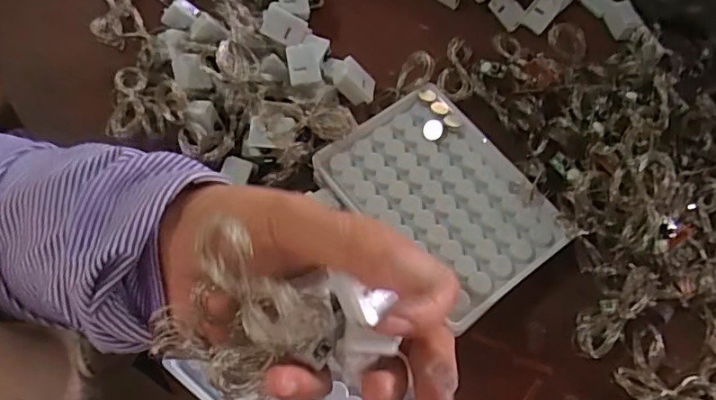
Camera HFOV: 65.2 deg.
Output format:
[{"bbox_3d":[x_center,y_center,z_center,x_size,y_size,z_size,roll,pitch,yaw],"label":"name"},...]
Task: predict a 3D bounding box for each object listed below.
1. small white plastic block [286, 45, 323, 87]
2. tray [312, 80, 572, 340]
[{"bbox_3d":[-0.033,-0.084,0.351,0.022,0.011,0.025,-8,65,-5],"label":"small white plastic block"},{"bbox_3d":[0.050,-0.002,0.328,0.094,0.009,0.130,-35,71,-16],"label":"tray"}]

